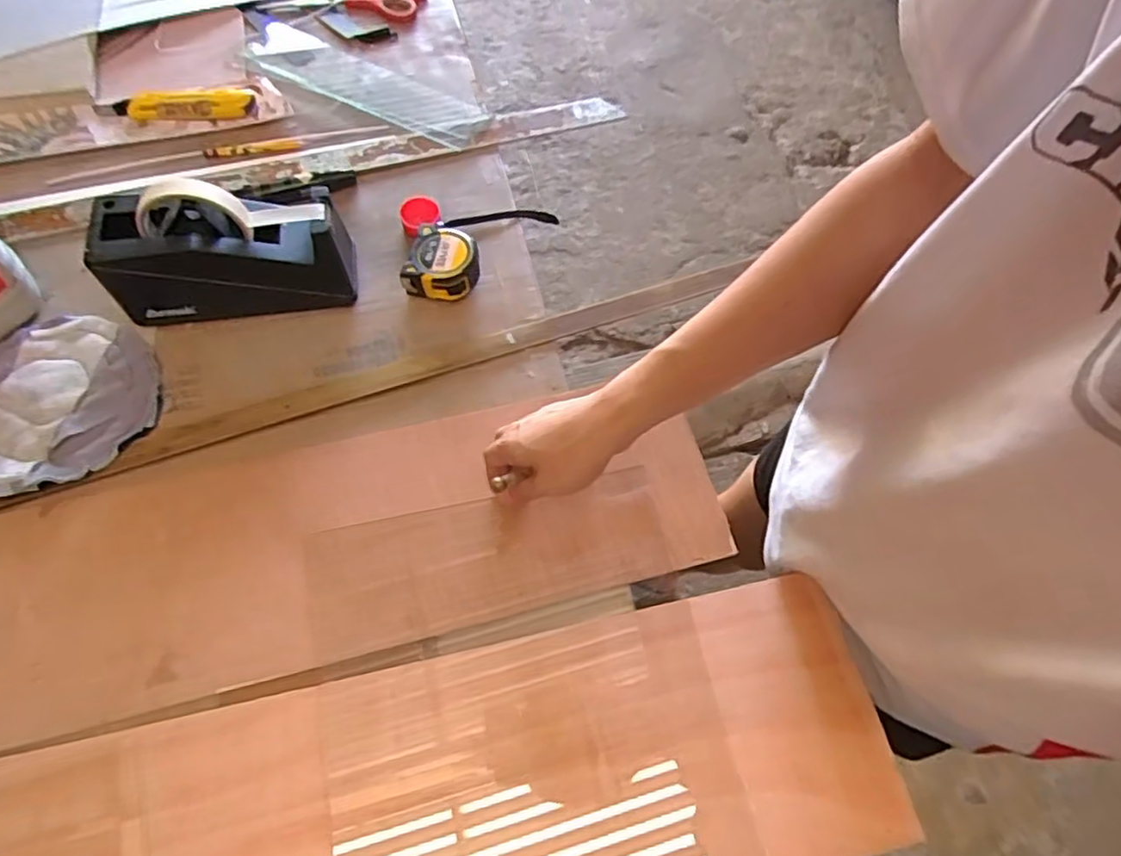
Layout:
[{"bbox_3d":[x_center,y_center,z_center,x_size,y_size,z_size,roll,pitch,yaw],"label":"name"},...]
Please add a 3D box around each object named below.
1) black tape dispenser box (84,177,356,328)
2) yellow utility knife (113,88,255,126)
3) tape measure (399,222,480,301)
[{"bbox_3d":[-0.294,-0.162,0.591,0.205,0.115,0.077,-7,66,-7],"label":"black tape dispenser box"},{"bbox_3d":[-0.408,-0.349,0.721,0.148,0.016,0.036,-9,66,-7],"label":"yellow utility knife"},{"bbox_3d":[-0.112,-0.155,0.638,0.062,0.039,0.066,16,65,4],"label":"tape measure"}]

